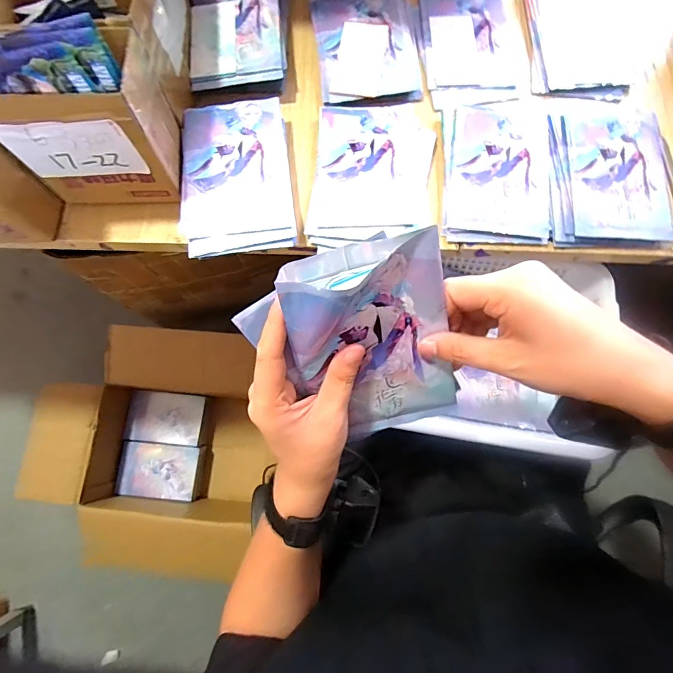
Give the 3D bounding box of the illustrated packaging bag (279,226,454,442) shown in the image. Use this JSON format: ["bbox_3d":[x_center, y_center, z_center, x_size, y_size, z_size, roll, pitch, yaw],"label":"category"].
[{"bbox_3d":[0.029,0.009,0.282,0.112,0.175,0.030,-19,39,-2],"label":"illustrated packaging bag"}]

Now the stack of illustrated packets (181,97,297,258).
[{"bbox_3d":[-0.120,-0.191,0.461,0.125,0.026,0.194,-7,76,-2],"label":"stack of illustrated packets"}]

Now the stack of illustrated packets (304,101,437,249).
[{"bbox_3d":[0.045,-0.205,0.474,0.145,0.011,0.194,5,76,1],"label":"stack of illustrated packets"}]

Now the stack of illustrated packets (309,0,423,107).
[{"bbox_3d":[0.041,-0.397,0.519,0.133,0.016,0.187,-8,76,-2],"label":"stack of illustrated packets"}]

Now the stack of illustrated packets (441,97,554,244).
[{"bbox_3d":[0.199,-0.213,0.473,0.129,0.013,0.198,2,76,1],"label":"stack of illustrated packets"}]

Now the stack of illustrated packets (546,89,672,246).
[{"bbox_3d":[0.341,-0.210,0.468,0.160,0.026,0.205,1,76,0],"label":"stack of illustrated packets"}]

